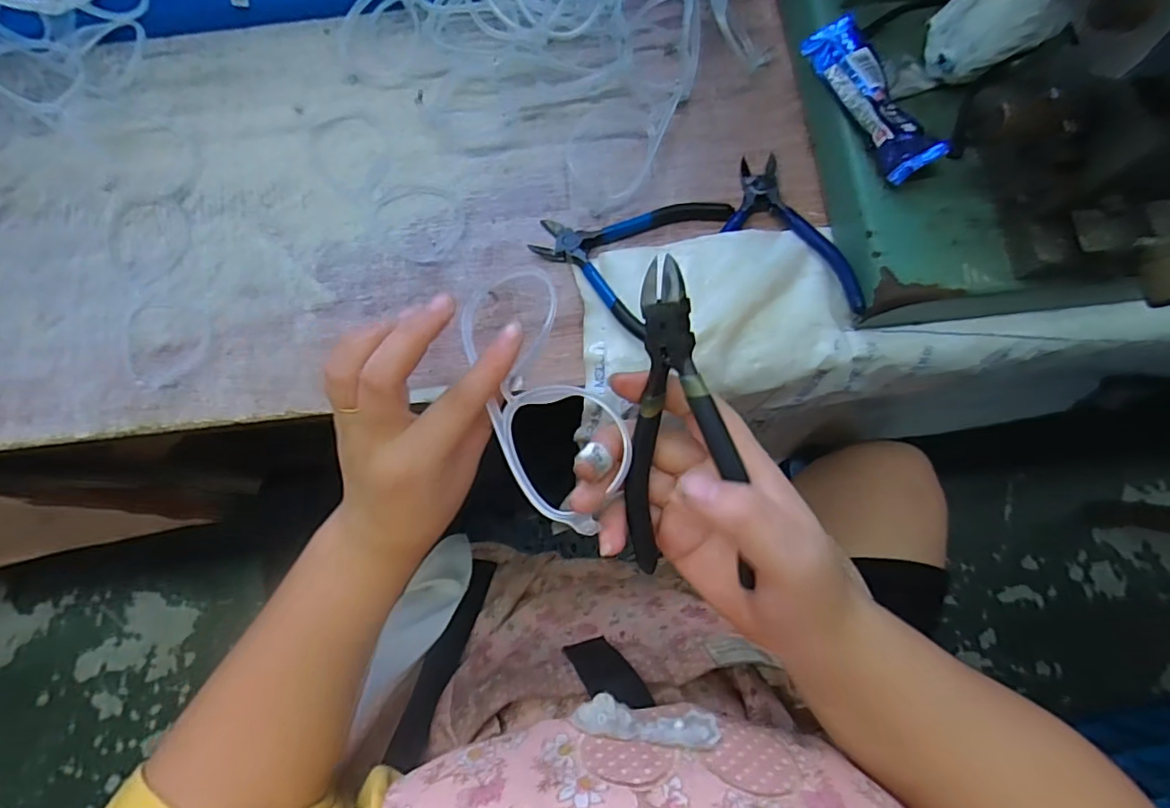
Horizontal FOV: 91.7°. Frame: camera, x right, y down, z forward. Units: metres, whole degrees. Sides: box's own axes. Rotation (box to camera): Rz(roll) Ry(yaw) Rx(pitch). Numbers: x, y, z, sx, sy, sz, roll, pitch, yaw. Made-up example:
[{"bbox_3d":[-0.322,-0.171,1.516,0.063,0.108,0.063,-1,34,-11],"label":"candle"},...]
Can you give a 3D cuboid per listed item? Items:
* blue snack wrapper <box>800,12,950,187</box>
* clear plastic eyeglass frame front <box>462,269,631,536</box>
[{"bbox_3d":[0.167,-0.182,0.330,0.034,0.019,0.117,-20,77,-4],"label":"blue snack wrapper"},{"bbox_3d":[-0.019,-0.006,0.253,0.059,0.017,0.127,-16,72,-2],"label":"clear plastic eyeglass frame front"}]

